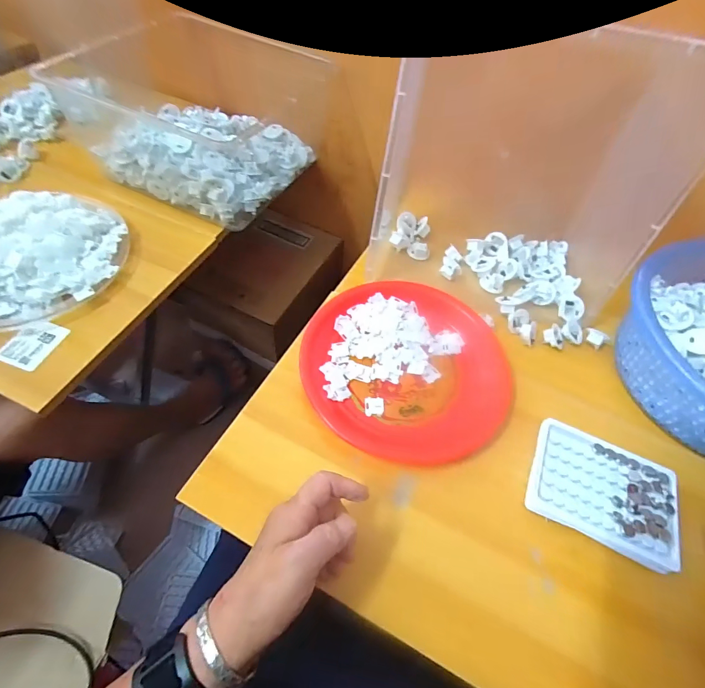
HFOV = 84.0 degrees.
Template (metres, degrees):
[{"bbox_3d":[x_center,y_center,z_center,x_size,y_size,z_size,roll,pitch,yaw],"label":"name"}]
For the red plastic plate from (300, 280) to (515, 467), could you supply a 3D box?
[{"bbox_3d":[0.062,0.020,0.451,0.224,0.025,0.229,3,56,-4],"label":"red plastic plate"}]

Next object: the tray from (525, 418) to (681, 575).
[{"bbox_3d":[0.242,0.141,0.379,0.129,0.014,0.098,25,57,10],"label":"tray"}]

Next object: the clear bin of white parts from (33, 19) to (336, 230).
[{"bbox_3d":[-0.242,-0.371,0.635,0.335,0.136,0.312,25,57,10],"label":"clear bin of white parts"}]

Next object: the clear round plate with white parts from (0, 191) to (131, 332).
[{"bbox_3d":[-0.412,-0.118,0.486,0.221,0.054,0.225,0,60,-1],"label":"clear round plate with white parts"}]

